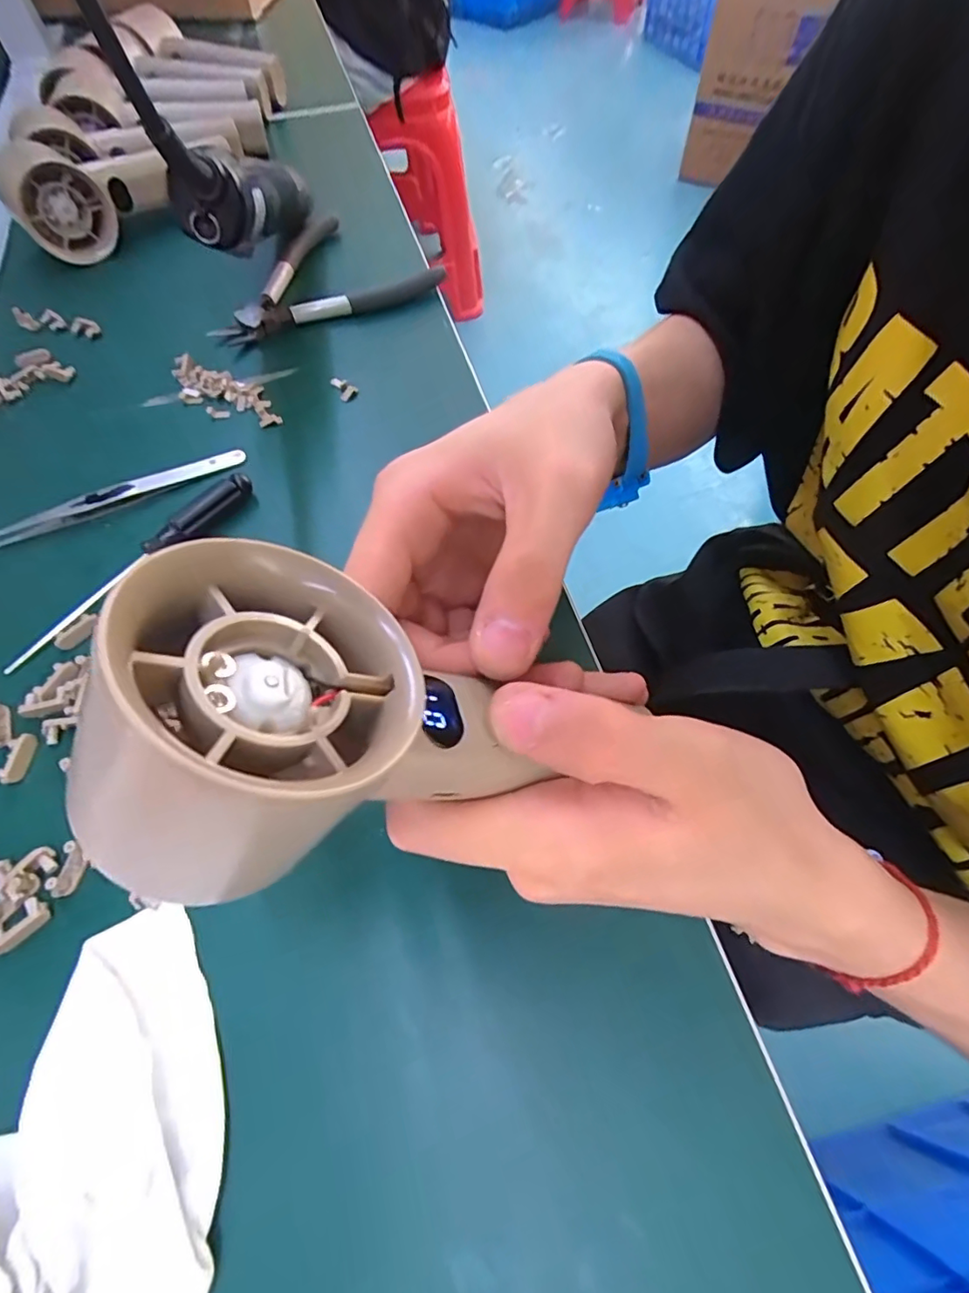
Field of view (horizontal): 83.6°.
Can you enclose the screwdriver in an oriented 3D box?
[{"bbox_3d":[-0.163,-0.039,0.253,0.011,0.016,0.131,36,68,19],"label":"screwdriver"}]

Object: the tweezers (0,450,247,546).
[{"bbox_3d":[-0.186,-0.077,0.277,0.125,0.008,0.010,-29,64,-13],"label":"tweezers"}]

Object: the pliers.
[{"bbox_3d":[-0.115,-0.240,0.363,0.121,0.020,0.138,37,68,20],"label":"pliers"}]

